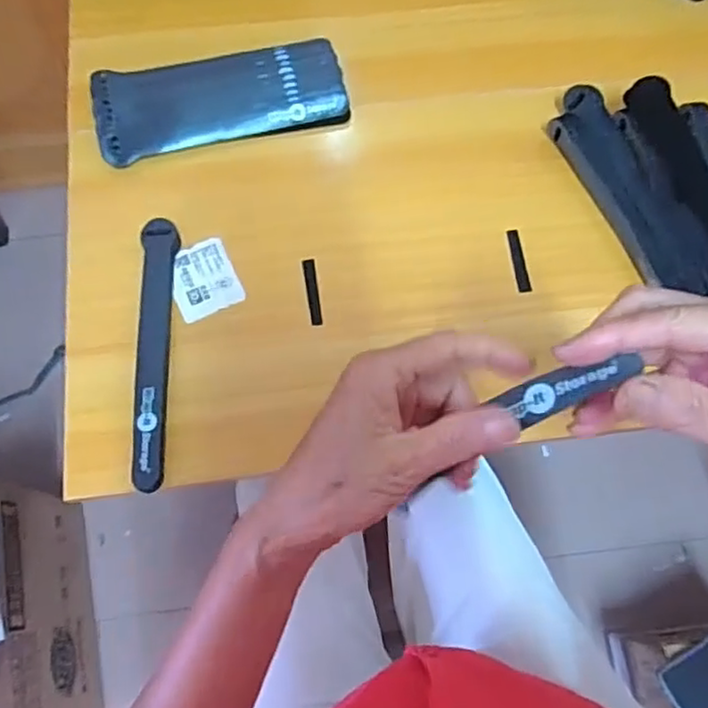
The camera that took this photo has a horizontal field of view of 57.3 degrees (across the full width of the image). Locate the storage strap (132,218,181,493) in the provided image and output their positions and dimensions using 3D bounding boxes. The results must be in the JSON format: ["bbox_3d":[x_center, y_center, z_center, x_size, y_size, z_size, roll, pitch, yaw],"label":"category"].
[{"bbox_3d":[-0.143,-0.003,0.463,0.021,0.022,0.196,-2,72,-2],"label":"storage strap"}]

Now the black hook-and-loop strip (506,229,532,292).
[{"bbox_3d":[0.128,-0.073,0.503,0.010,0.004,0.052,-6,72,-3],"label":"black hook-and-loop strip"}]

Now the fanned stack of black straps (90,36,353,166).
[{"bbox_3d":[-0.108,-0.210,0.534,0.200,0.016,0.084,-10,73,-4],"label":"fanned stack of black straps"}]

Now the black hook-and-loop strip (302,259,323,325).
[{"bbox_3d":[-0.031,-0.048,0.490,0.009,0.004,0.053,-9,72,-4],"label":"black hook-and-loop strip"}]

